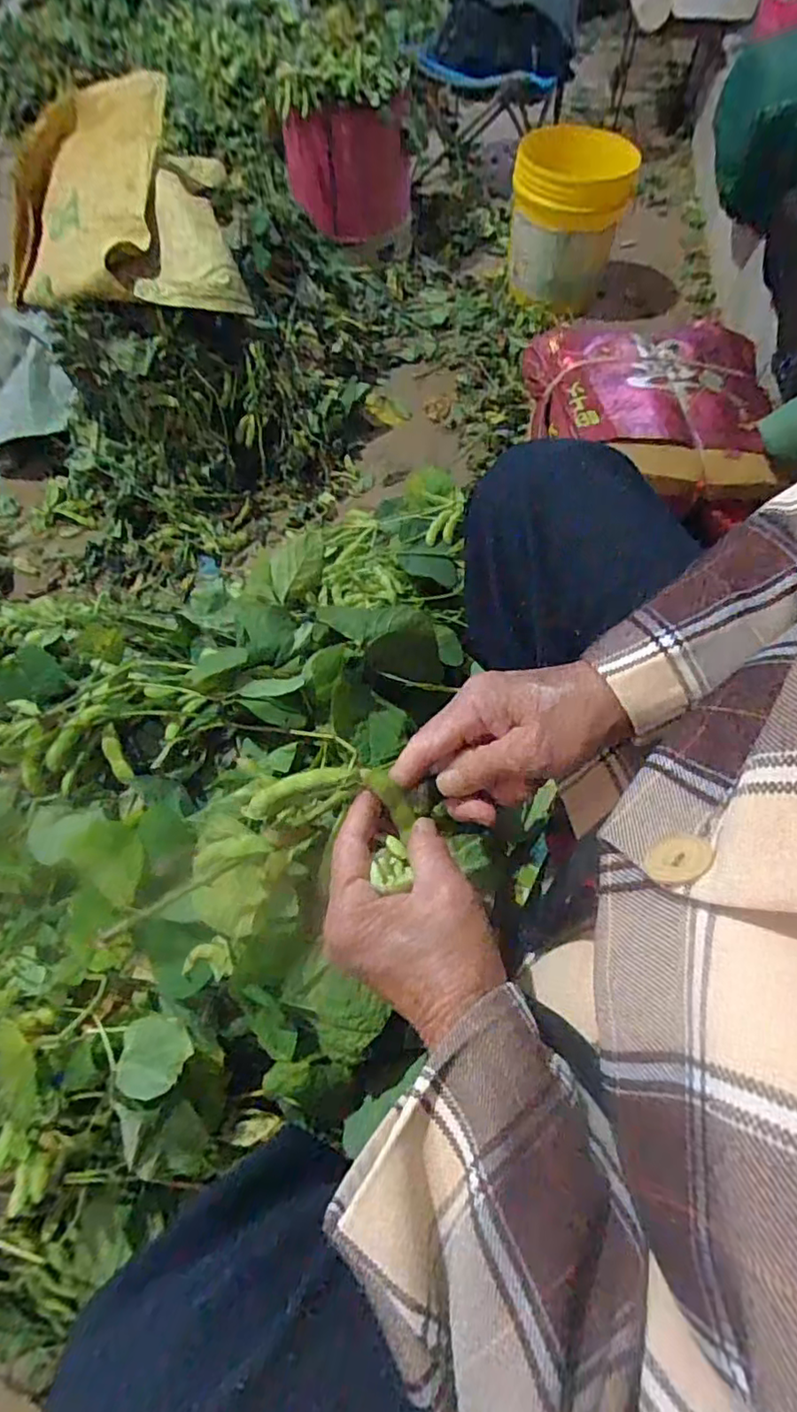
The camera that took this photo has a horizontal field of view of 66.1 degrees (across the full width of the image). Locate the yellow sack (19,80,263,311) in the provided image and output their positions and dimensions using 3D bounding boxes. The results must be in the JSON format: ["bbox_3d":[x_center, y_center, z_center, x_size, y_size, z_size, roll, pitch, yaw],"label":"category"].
[{"bbox_3d":[-0.454,-0.762,0.945,0.387,0.203,0.362,-17,59,-7],"label":"yellow sack"}]

